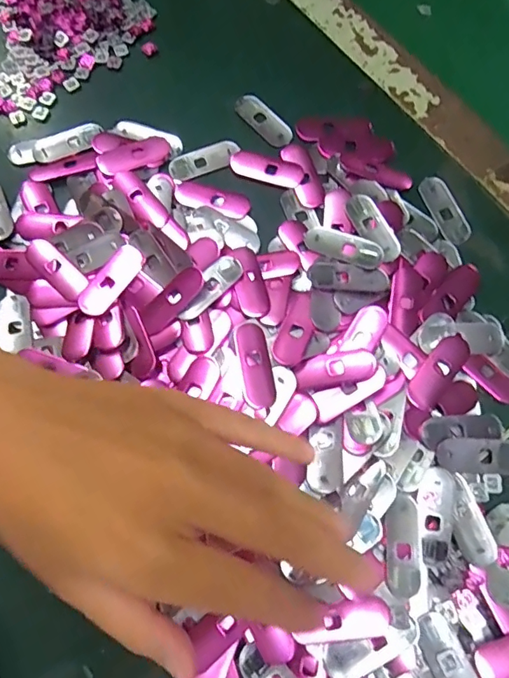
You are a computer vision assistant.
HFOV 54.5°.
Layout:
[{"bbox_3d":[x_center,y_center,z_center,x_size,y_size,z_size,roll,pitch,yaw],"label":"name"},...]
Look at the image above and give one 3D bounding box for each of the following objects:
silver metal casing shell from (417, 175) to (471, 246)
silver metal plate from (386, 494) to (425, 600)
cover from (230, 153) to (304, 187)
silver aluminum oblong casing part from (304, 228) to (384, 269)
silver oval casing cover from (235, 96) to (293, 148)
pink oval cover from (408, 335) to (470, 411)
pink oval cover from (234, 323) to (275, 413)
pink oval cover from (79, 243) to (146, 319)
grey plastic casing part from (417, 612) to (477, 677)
[{"bbox_3d":[0.125,-0.085,0.324,0.020,0.004,0.049,-21,72,-7],"label":"silver metal casing shell"},{"bbox_3d":[0.078,0.107,0.256,0.019,0.004,0.048,7,71,2],"label":"silver metal plate"},{"bbox_3d":[0.008,-0.115,0.333,0.050,0.004,0.018,18,72,6],"label":"cover"},{"bbox_3d":[0.056,-0.058,0.310,0.049,0.005,0.021,19,72,6],"label":"silver aluminum oblong casing part"},{"bbox_3d":[0.007,-0.153,0.346,0.020,0.005,0.048,-39,75,-12],"label":"silver oval casing cover"},{"bbox_3d":[0.107,0.018,0.286,0.018,0.004,0.051,39,75,12],"label":"pink oval cover"},{"bbox_3d":[0.000,0.015,0.280,0.018,0.010,0.051,-9,71,-3],"label":"pink oval cover"},{"bbox_3d":[-0.086,-0.035,0.300,0.017,0.005,0.048,32,74,10],"label":"pink oval cover"},{"bbox_3d":[0.096,0.160,0.239,0.018,0.005,0.049,-21,72,-7],"label":"grey plastic casing part"}]

